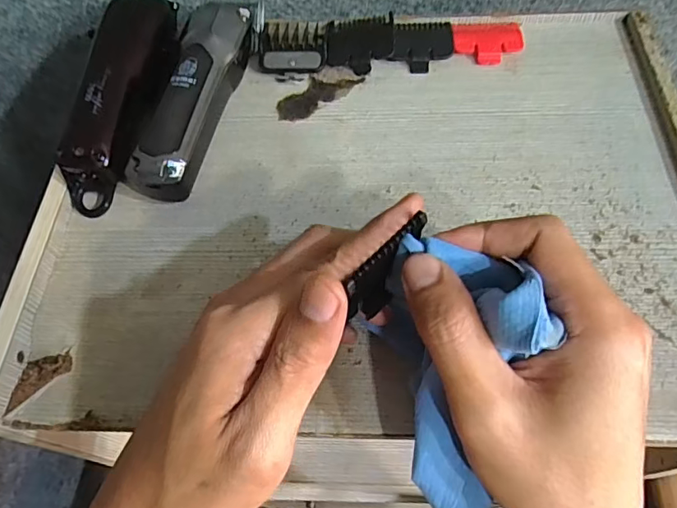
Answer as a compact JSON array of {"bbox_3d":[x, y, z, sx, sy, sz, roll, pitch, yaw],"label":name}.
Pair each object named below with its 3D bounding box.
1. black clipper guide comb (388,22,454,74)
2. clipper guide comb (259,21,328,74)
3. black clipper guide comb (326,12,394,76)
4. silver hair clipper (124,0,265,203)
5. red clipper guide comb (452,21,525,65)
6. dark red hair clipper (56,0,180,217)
[{"bbox_3d":[0.061,-0.150,0.364,0.042,0.015,0.039,9,61,10],"label":"black clipper guide comb"},{"bbox_3d":[-0.034,-0.152,0.372,0.048,0.012,0.045,-6,60,1],"label":"clipper guide comb"},{"bbox_3d":[0.016,-0.149,0.360,0.047,0.022,0.037,-1,60,4],"label":"black clipper guide comb"},{"bbox_3d":[-0.089,-0.108,0.334,0.034,0.047,0.165,10,61,10],"label":"silver hair clipper"},{"bbox_3d":[0.108,-0.151,0.363,0.049,0.012,0.030,0,60,5],"label":"red clipper guide comb"},{"bbox_3d":[-0.144,-0.109,0.337,0.036,0.054,0.161,6,61,8],"label":"dark red hair clipper"}]

